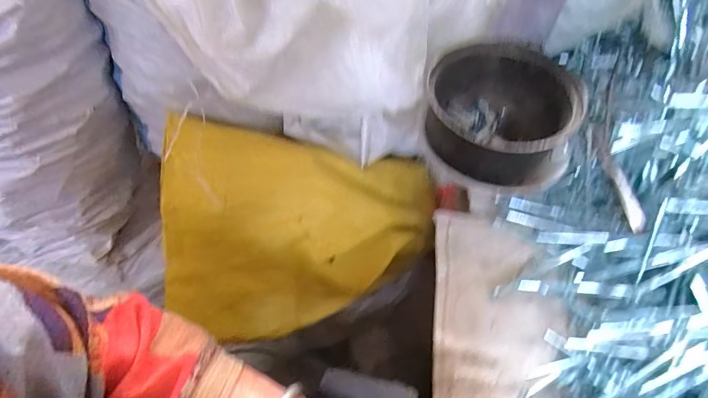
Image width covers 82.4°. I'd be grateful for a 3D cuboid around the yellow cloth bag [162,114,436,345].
[{"bbox_3d":[-0.050,0.030,0.527,0.366,0.170,0.230,-3,56,-7],"label":"yellow cloth bag"}]

